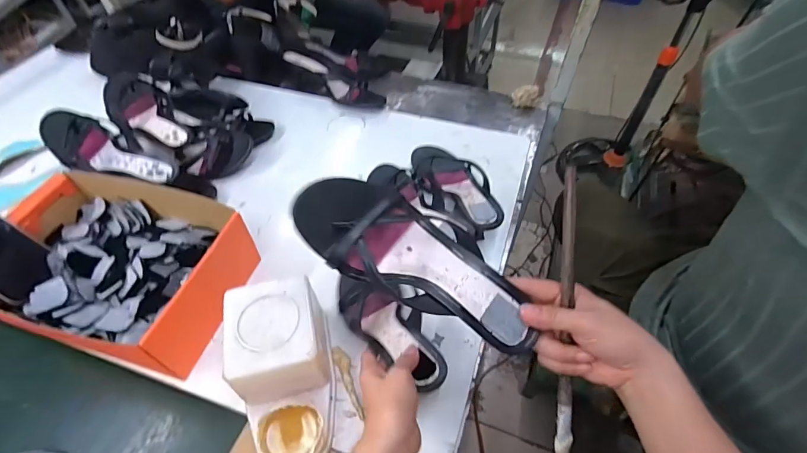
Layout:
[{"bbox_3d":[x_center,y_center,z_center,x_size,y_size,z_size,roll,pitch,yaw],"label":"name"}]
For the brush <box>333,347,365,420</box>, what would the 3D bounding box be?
[{"bbox_3d":[-0.065,0.188,0.508,0.017,0.014,0.086,-20,53,-14],"label":"brush"}]

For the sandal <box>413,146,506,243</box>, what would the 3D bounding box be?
[{"bbox_3d":[0.079,-0.065,0.674,0.106,0.059,0.224,-9,51,-6],"label":"sandal"}]

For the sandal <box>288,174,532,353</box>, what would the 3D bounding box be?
[{"bbox_3d":[0.015,0.031,0.383,0.234,0.040,0.087,31,56,-1],"label":"sandal"}]

